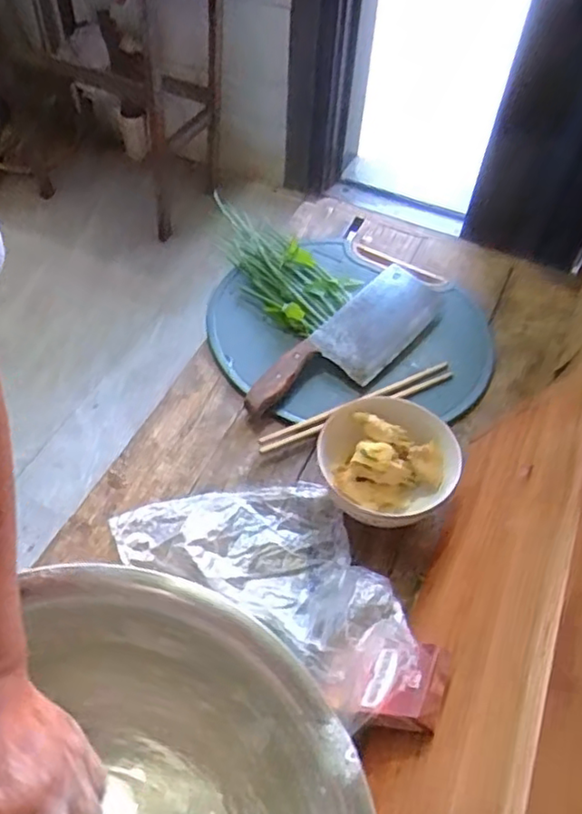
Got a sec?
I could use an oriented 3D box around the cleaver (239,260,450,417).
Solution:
[{"bbox_3d":[0.080,-0.082,0.792,0.095,0.025,0.309,32,57,20],"label":"cleaver"}]

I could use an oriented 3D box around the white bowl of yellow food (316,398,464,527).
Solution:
[{"bbox_3d":[0.095,0.063,0.659,0.135,0.072,0.127,2,52,-2],"label":"white bowl of yellow food"}]

